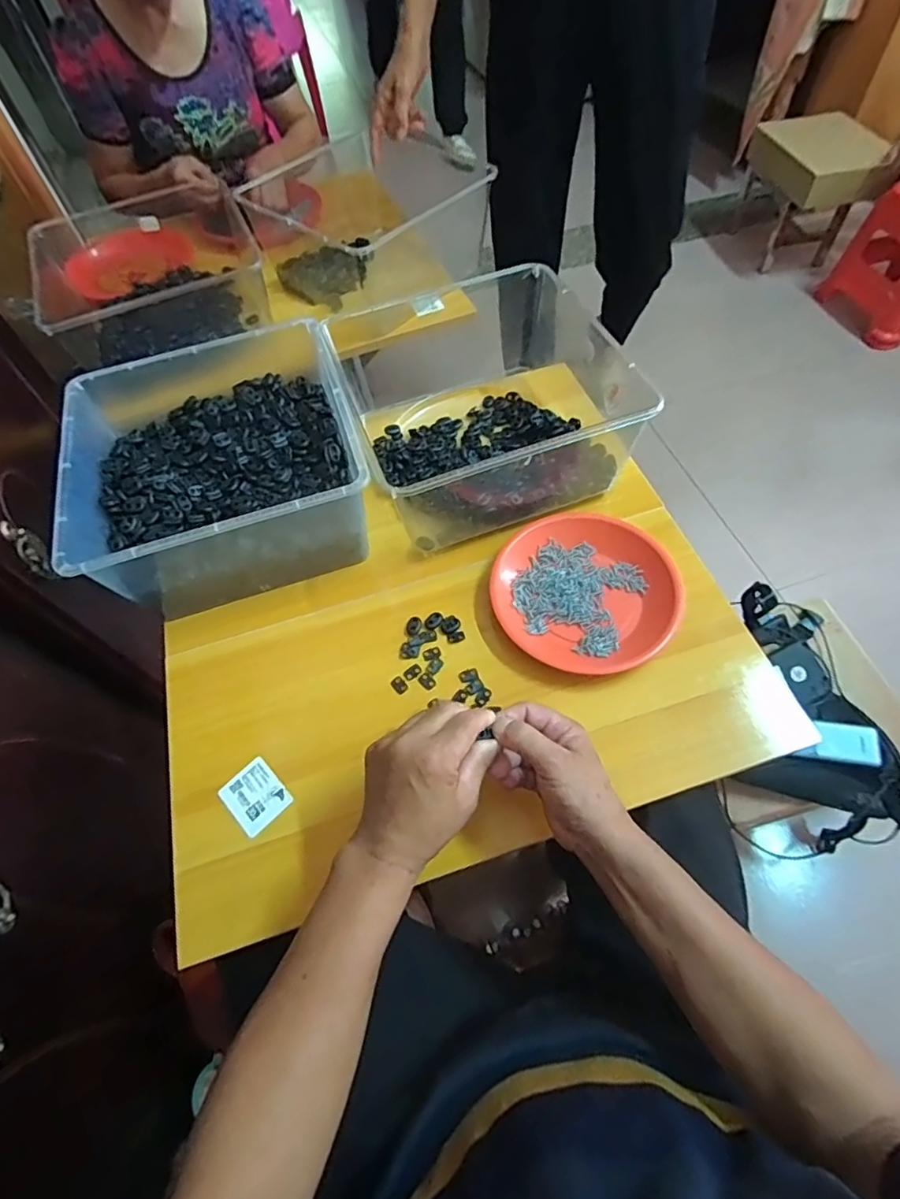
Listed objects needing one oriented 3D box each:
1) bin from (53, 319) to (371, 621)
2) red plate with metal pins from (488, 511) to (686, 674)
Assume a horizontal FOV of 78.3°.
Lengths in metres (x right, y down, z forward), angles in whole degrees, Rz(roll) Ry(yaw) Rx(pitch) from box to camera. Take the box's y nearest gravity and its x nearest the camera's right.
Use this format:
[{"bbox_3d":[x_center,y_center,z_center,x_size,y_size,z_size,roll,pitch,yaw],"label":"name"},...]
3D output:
[{"bbox_3d":[-0.261,-0.160,0.652,0.302,0.139,0.334,-17,59,-6],"label":"bin"},{"bbox_3d":[0.143,-0.012,0.591,0.182,0.025,0.193,-2,59,3],"label":"red plate with metal pins"}]

